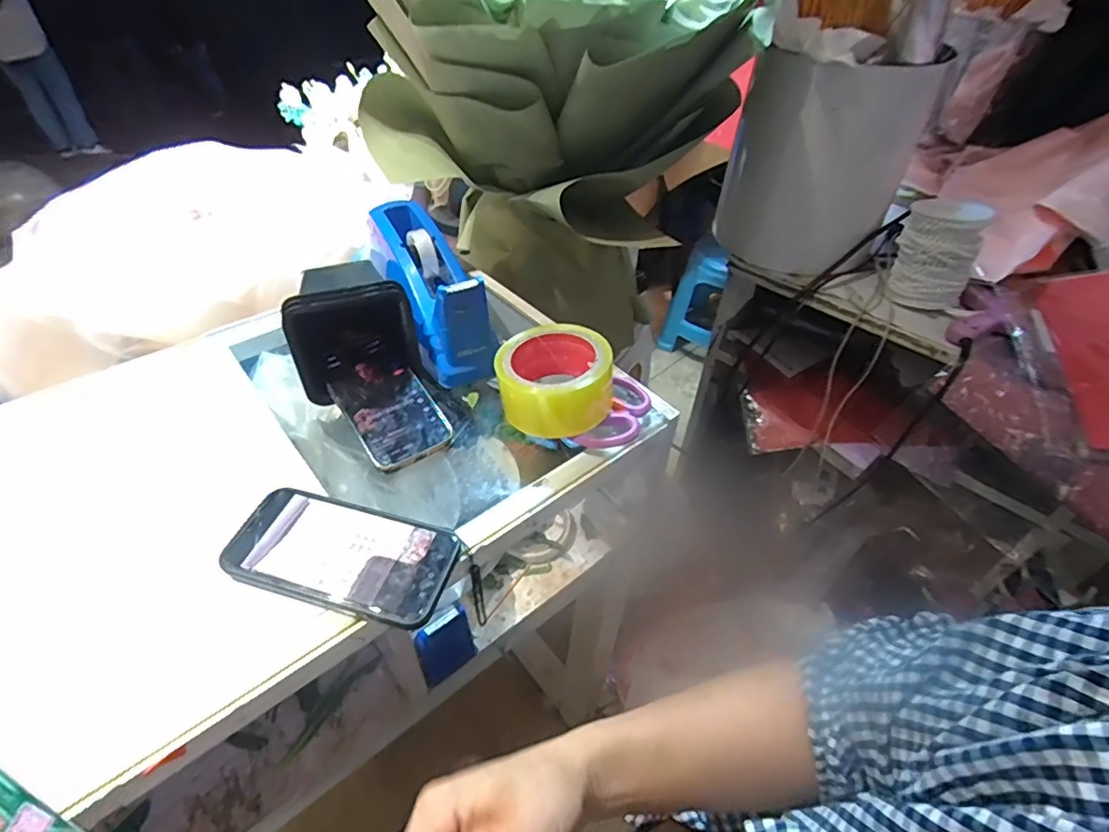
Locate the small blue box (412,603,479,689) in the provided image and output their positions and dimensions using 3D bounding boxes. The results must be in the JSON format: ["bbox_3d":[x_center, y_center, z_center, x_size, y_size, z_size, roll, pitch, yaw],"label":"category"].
[{"bbox_3d":[-0.093,0.201,0.489,0.053,0.088,0.015,-33,54,-31],"label":"small blue box"}]

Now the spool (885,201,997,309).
[{"bbox_3d":[0.487,-0.207,0.709,0.077,0.123,0.072,1,44,-1],"label":"spool"}]

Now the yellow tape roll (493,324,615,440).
[{"bbox_3d":[0.002,-0.033,0.510,0.100,0.059,0.100,1,44,-1],"label":"yellow tape roll"}]

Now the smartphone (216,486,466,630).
[{"bbox_3d":[-0.152,0.098,0.402,0.155,0.008,0.077,12,45,10],"label":"smartphone"}]

